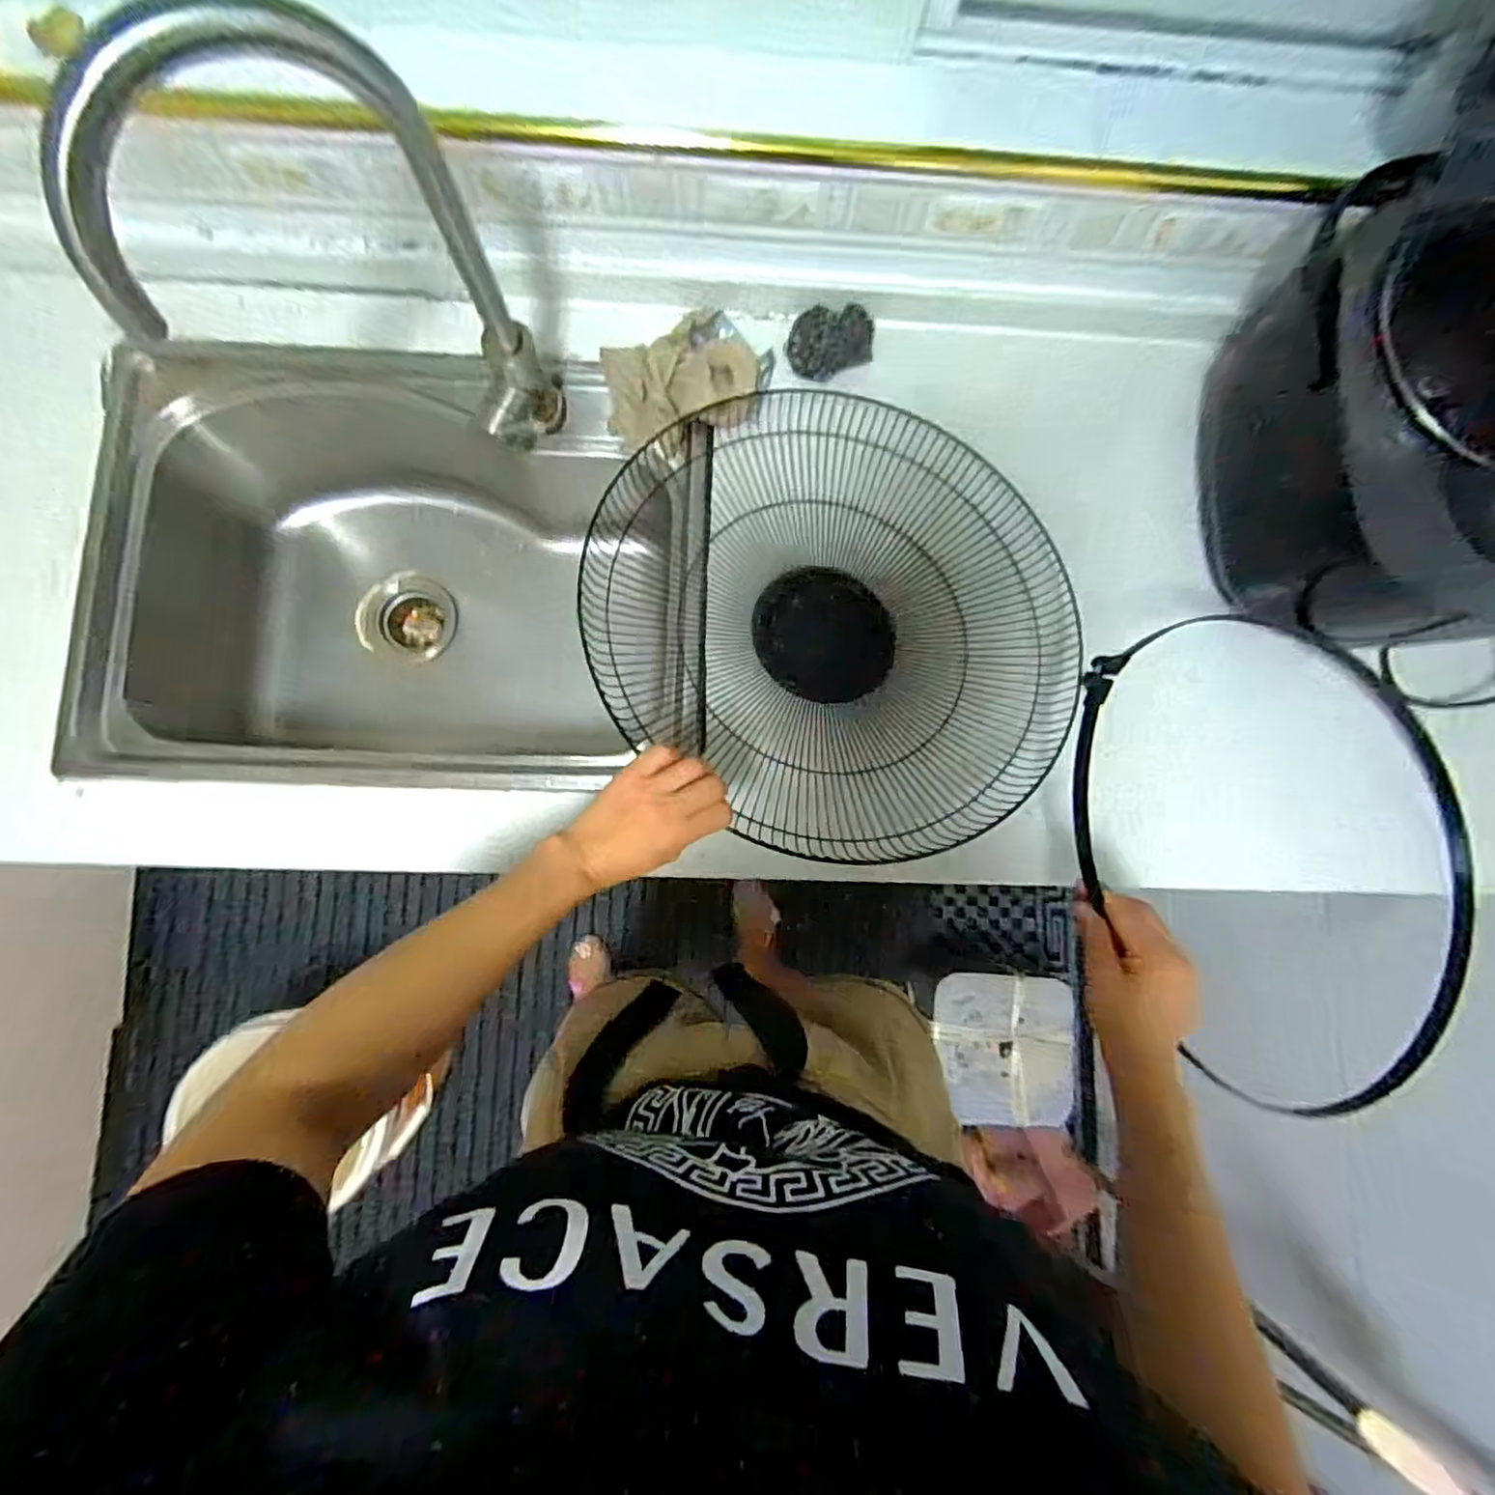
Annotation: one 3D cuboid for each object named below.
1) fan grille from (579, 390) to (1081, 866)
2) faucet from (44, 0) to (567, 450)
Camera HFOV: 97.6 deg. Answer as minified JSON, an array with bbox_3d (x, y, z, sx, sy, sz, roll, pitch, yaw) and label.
[{"bbox_3d":[0.083,-0.124,0.609,0.442,0.090,0.404,40,83,3],"label":"fan grille"},{"bbox_3d":[-0.273,-0.302,0.467,0.226,0.352,0.059,-29,85,-6],"label":"faucet"}]

